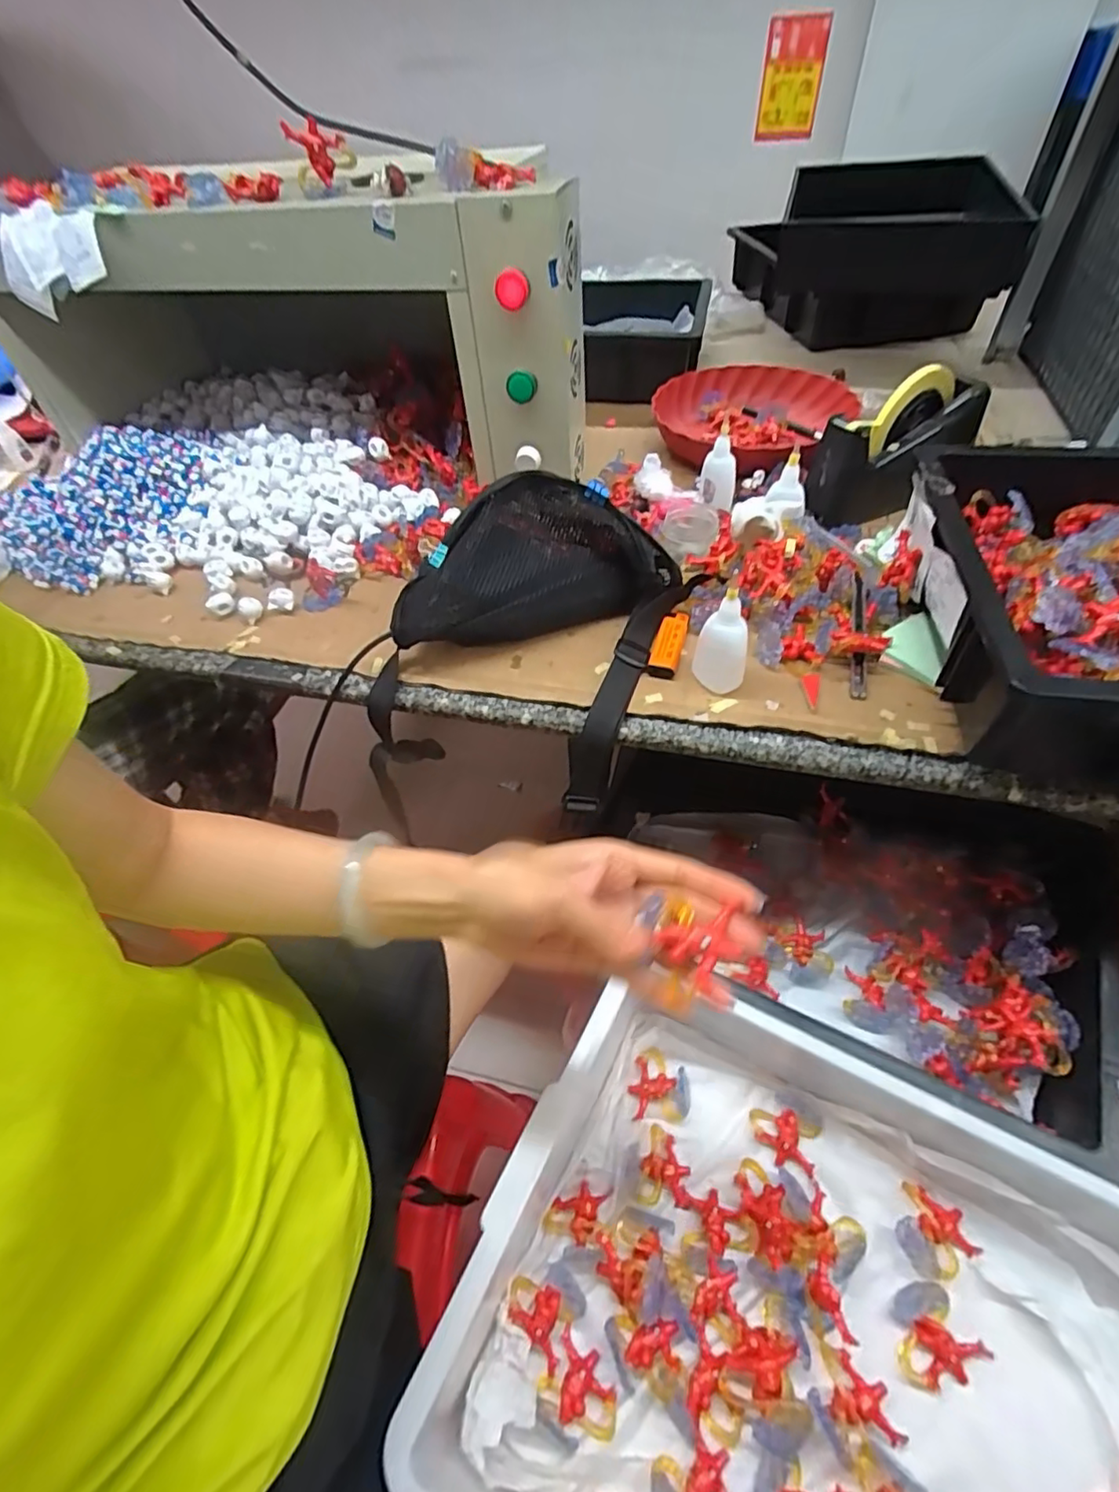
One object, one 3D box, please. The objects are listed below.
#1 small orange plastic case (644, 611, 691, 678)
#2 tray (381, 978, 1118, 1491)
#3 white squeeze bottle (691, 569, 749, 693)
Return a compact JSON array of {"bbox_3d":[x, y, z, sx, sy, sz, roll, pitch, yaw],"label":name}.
[{"bbox_3d":[0.094,-0.089,0.529,0.025,0.015,0.077,11,52,14],"label":"small orange plastic case"},{"bbox_3d":[0.197,0.405,0.382,0.494,0.108,0.335,22,55,22],"label":"tray"},{"bbox_3d":[0.126,-0.083,0.470,0.038,0.094,0.031,7,51,11],"label":"white squeeze bottle"}]

